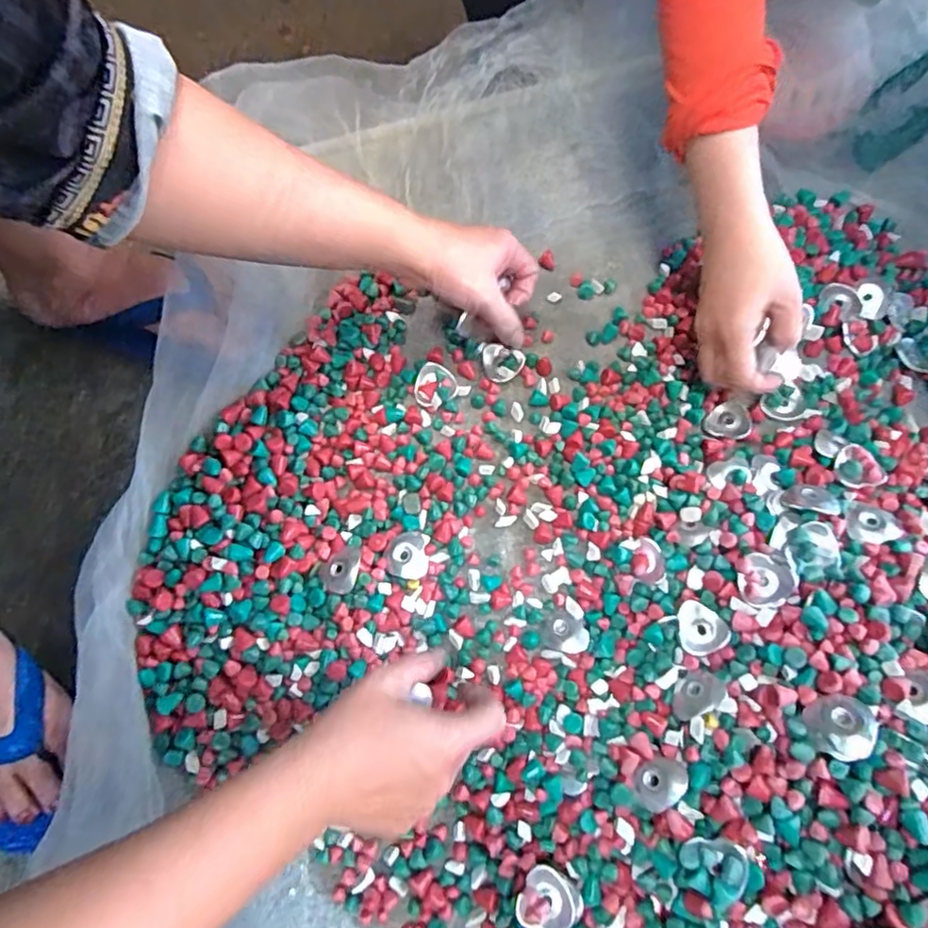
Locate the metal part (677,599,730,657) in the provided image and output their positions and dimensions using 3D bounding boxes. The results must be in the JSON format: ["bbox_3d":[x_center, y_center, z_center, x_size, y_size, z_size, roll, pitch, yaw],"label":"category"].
[{"bbox_3d":[0.163,0.114,0.408,0.035,0.010,0.035,10,58,11],"label":"metal part"}]

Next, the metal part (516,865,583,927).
[{"bbox_3d":[0.054,0.276,0.376,0.035,0.019,0.036,0,72,1],"label":"metal part"}]

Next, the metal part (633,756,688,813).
[{"bbox_3d":[0.123,0.203,0.377,0.030,0.008,0.034,20,91,21],"label":"metal part"}]

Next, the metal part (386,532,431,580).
[{"bbox_3d":[-0.043,0.069,0.453,0.031,0.009,0.035,0,72,1],"label":"metal part"}]

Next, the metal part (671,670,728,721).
[{"bbox_3d":[0.151,0.152,0.389,0.029,0.008,0.035,22,63,42],"label":"metal part"}]

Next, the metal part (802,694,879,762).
[{"bbox_3d":[0.221,0.153,0.350,0.036,0.008,0.036,5,53,28],"label":"metal part"}]

